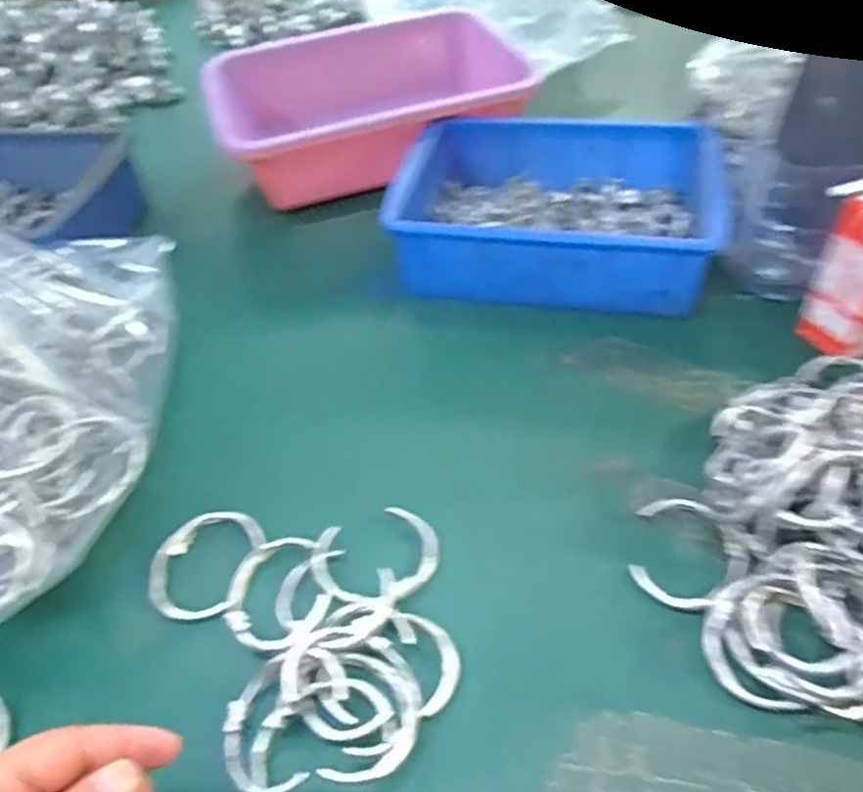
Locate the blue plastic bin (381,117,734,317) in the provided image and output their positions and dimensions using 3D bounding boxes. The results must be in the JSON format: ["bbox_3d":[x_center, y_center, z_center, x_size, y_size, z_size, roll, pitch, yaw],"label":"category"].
[{"bbox_3d":[0.100,-0.151,0.559,0.247,0.073,0.169,6,48,11],"label":"blue plastic bin"}]

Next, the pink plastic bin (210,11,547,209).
[{"bbox_3d":[-0.067,-0.289,0.685,0.291,0.081,0.206,-19,49,-12],"label":"pink plastic bin"}]

